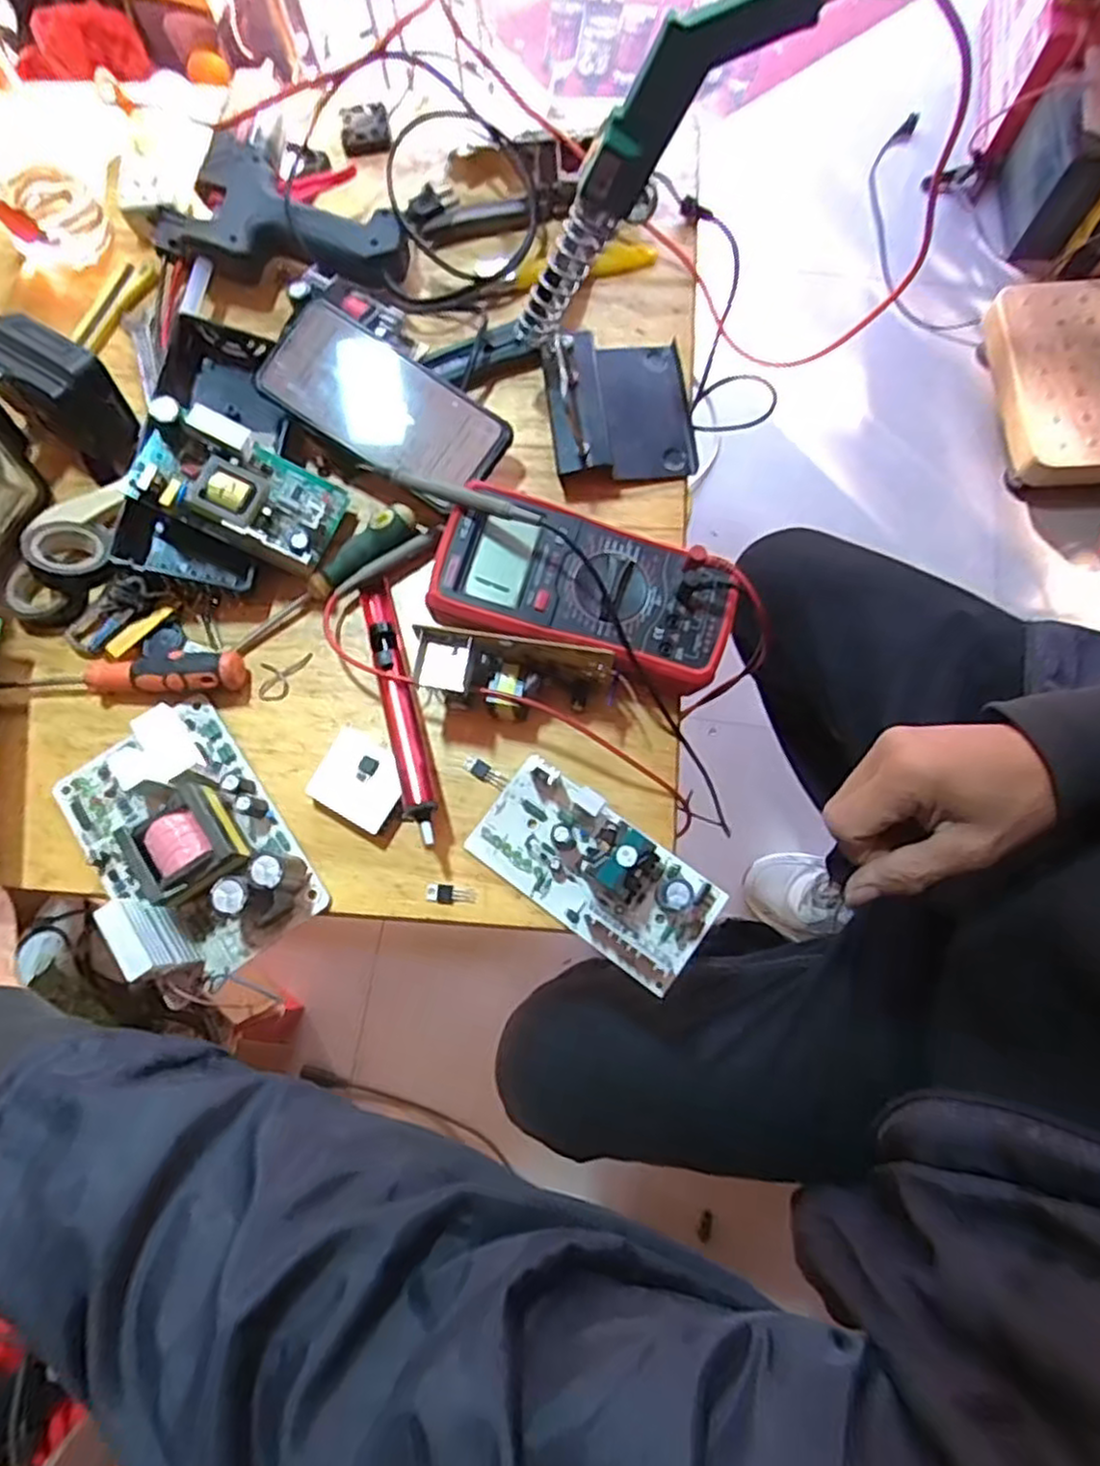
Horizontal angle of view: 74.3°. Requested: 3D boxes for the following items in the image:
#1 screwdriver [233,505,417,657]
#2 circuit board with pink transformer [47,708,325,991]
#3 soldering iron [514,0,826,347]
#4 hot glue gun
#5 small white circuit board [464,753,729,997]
[{"bbox_3d":[-0.149,-0.101,0.484,0.145,0.027,0.022,-38,78,-8],"label":"screwdriver"},{"bbox_3d":[-0.225,0.064,0.430,0.108,0.052,0.160,-34,77,-7],"label":"circuit board with pink transformer"},{"bbox_3d":[0.045,-0.310,0.398,0.054,0.227,0.026,-5,71,-40],"label":"soldering iron"},{"bbox_3d":[-0.199,-0.386,0.536,0.193,0.033,0.097,5,76,3],"label":"hot glue gun"},{"bbox_3d":[0.027,0.079,0.424,0.146,0.041,0.071,35,79,10],"label":"small white circuit board"}]

